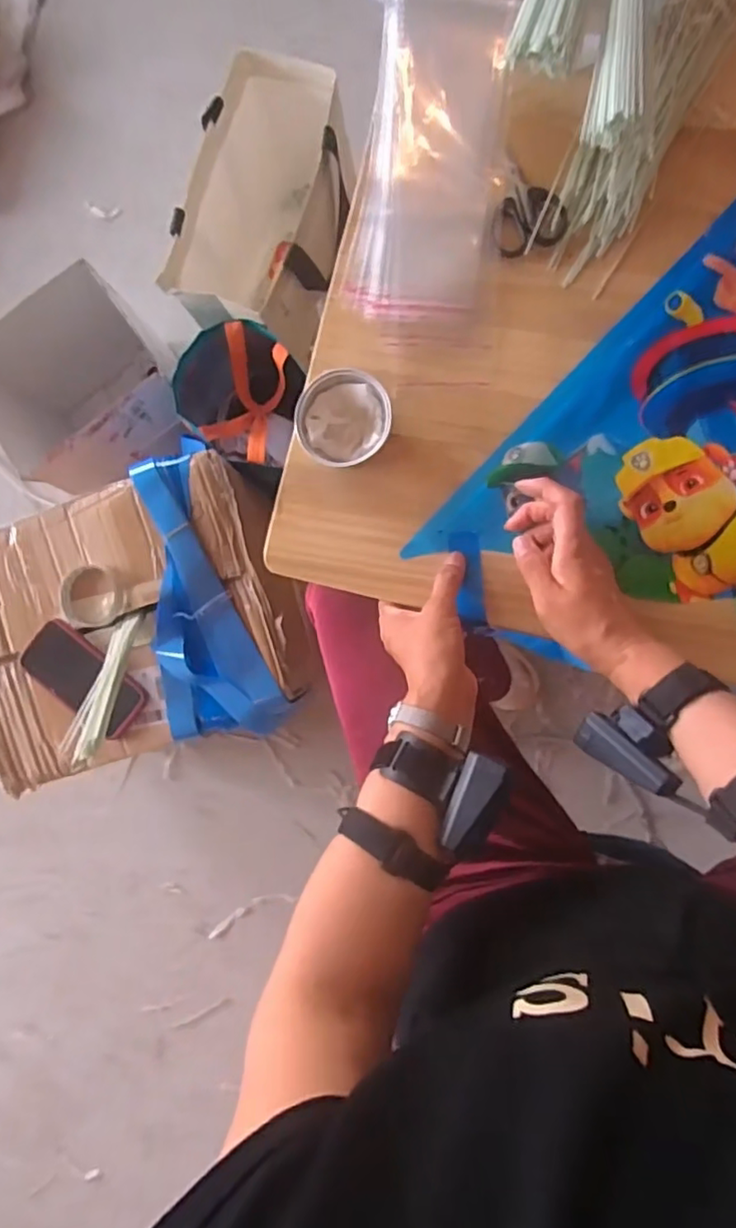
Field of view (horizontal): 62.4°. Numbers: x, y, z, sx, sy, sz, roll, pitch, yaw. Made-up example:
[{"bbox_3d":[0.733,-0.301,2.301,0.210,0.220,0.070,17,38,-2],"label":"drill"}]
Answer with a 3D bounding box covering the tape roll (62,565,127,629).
[{"bbox_3d":[-0.360,-0.022,0.801,0.091,0.021,0.080,6,90,7],"label":"tape roll"}]

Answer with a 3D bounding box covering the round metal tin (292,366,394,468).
[{"bbox_3d":[-0.020,-0.171,0.539,0.084,0.039,0.079,-5,89,7],"label":"round metal tin"}]

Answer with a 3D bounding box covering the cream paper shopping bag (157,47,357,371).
[{"bbox_3d":[-0.147,-0.626,0.971,0.211,0.231,0.397,13,91,7],"label":"cream paper shopping bag"}]

